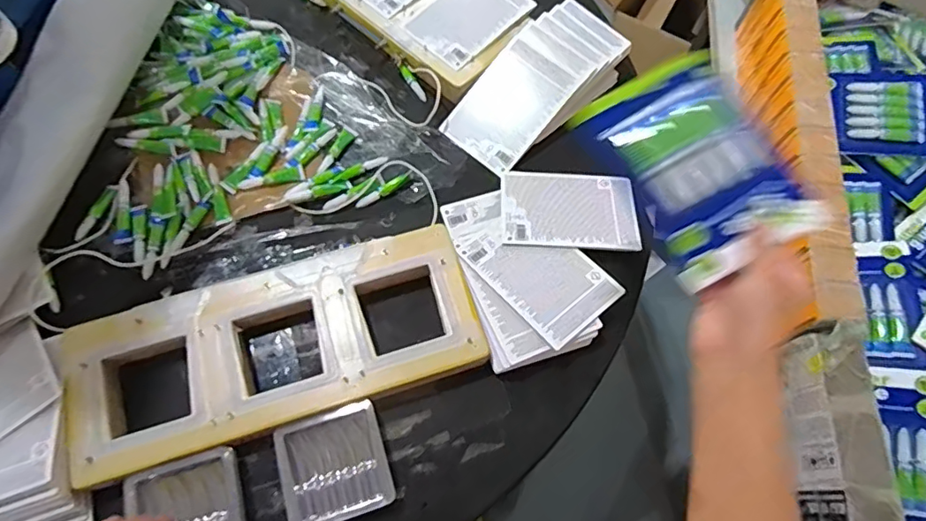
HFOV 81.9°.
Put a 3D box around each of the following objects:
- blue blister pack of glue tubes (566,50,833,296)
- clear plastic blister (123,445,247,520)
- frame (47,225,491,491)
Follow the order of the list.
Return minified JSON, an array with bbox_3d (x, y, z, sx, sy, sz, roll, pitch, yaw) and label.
[{"bbox_3d":[0.182,-0.072,0.416,0.116,0.021,0.172,-34,81,-2],"label":"blue blister pack of glue tubes"},{"bbox_3d":[-0.264,0.247,0.518,0.097,0.032,0.103,-17,68,-10],"label":"clear plastic blister"},{"bbox_3d":[-0.199,0.094,0.580,0.427,0.034,0.169,-16,68,-9],"label":"frame"}]

